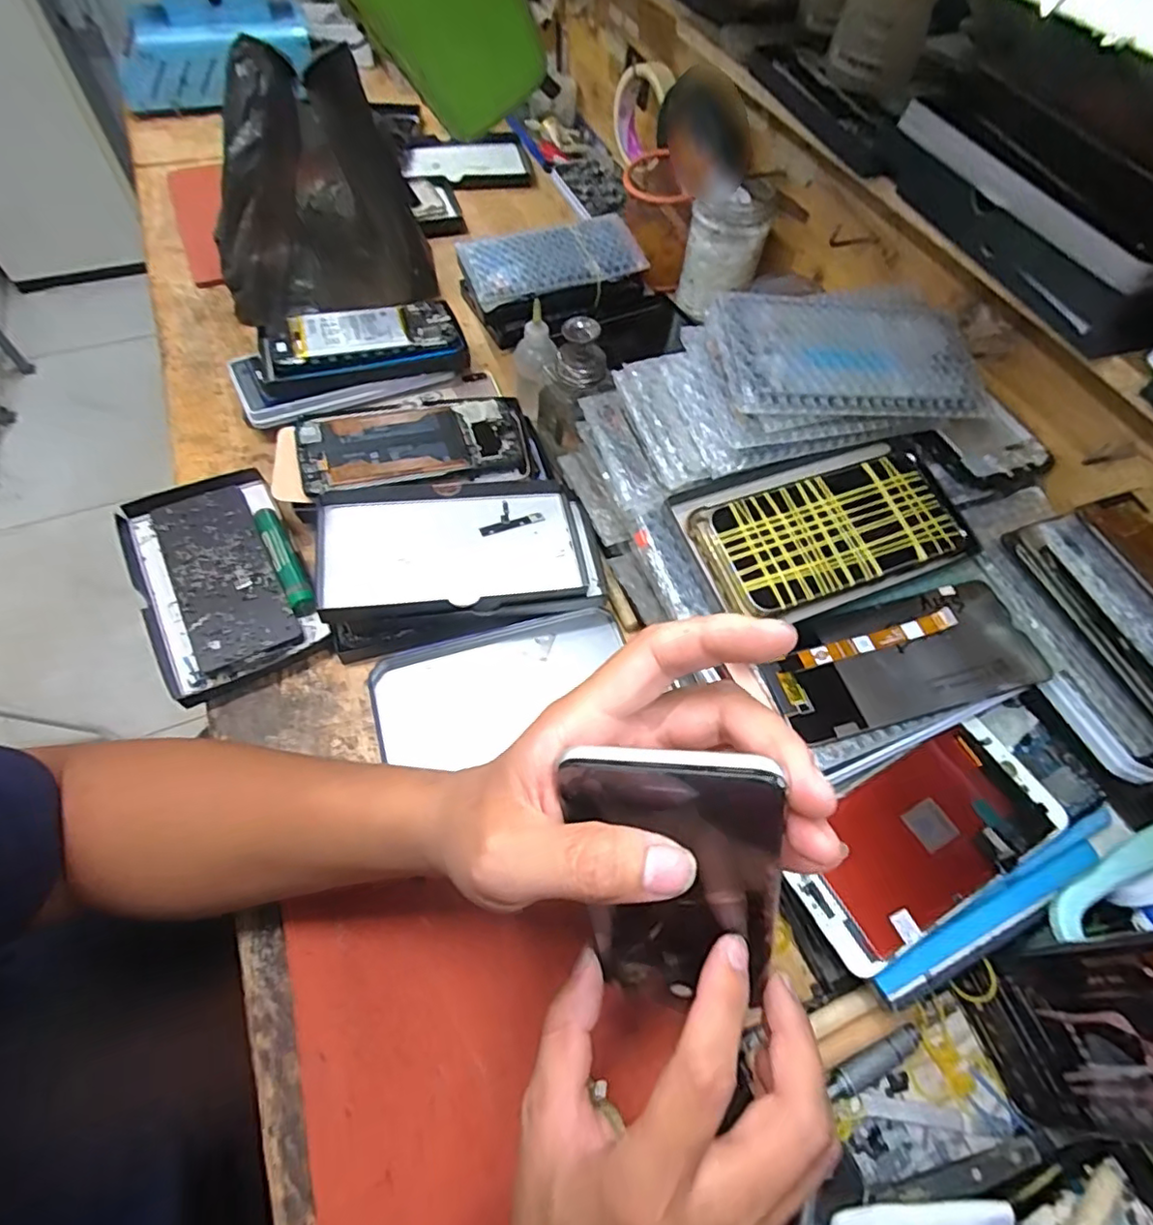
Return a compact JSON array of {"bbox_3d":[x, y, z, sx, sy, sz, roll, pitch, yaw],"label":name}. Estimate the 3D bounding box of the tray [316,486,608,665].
[{"bbox_3d":[-0.082,-0.042,0.436,0.200,0.038,0.115,-8,60,-8],"label":"tray"}]

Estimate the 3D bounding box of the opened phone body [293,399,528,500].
[{"bbox_3d":[-0.124,-0.135,0.475,0.176,0.017,0.081,-14,61,-12],"label":"opened phone body"}]

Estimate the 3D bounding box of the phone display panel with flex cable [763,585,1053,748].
[{"bbox_3d":[0.185,0.025,0.345,0.154,0.006,0.070,-13,60,-6],"label":"phone display panel with flex cable"}]

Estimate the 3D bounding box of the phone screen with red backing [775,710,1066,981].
[{"bbox_3d":[0.187,0.120,0.325,0.152,0.005,0.073,-28,65,-13],"label":"phone screen with red backing"}]

